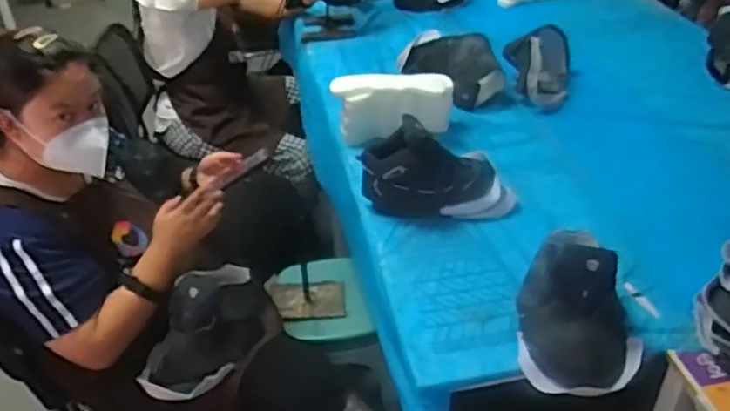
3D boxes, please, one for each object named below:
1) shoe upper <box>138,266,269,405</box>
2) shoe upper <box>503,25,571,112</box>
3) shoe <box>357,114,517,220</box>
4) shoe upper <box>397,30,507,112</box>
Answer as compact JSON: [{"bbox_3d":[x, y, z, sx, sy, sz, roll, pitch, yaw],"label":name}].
[{"bbox_3d":[-0.312,0.226,1.338,0.183,0.145,0.294,17,41,23],"label":"shoe upper"},{"bbox_3d":[0.439,-0.362,1.770,0.175,0.143,0.237,8,38,14],"label":"shoe upper"},{"bbox_3d":[0.148,-0.083,1.395,0.311,0.181,0.132,-1,37,2],"label":"shoe"},{"bbox_3d":[0.220,-0.350,1.768,0.254,0.152,0.132,18,42,25],"label":"shoe upper"}]

